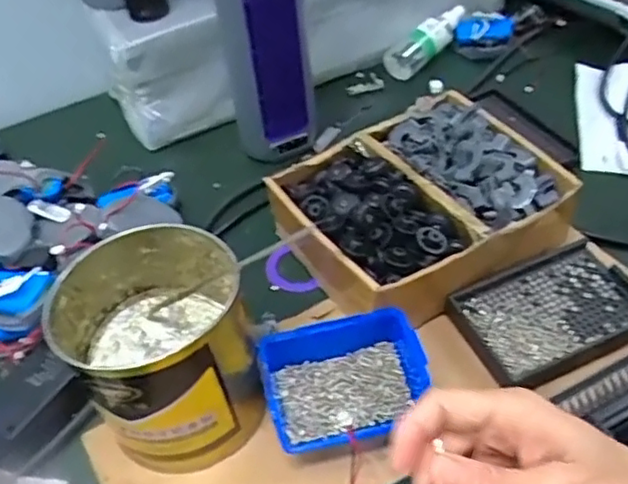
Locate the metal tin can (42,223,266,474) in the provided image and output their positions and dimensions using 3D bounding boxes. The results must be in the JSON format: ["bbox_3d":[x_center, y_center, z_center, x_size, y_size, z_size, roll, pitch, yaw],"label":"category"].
[{"bbox_3d":[-0.104,0.071,0.447,0.120,0.111,0.119,-3,45,3],"label":"metal tin can"}]

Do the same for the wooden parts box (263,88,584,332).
[{"bbox_3d":[0.089,-0.033,0.560,0.217,0.068,0.186,-31,50,-22],"label":"wooden parts box"}]

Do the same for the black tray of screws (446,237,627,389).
[{"bbox_3d":[0.184,0.051,0.508,0.139,0.020,0.097,-20,47,-13],"label":"black tray of screws"}]

